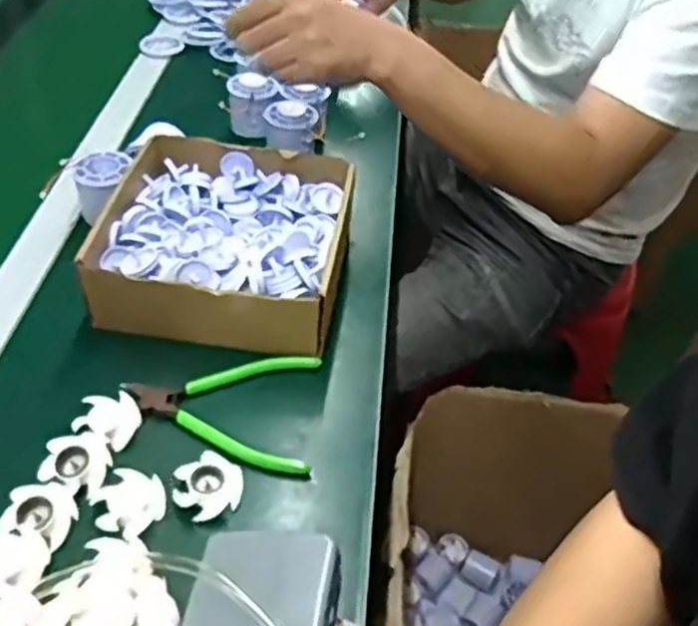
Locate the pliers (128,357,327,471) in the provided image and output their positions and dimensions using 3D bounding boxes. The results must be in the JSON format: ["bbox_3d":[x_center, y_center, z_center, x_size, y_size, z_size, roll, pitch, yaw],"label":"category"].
[{"bbox_3d":[-0.096,0.073,0.545,0.140,0.009,0.102,2,45,-3],"label":"pliers"}]

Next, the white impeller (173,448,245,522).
[{"bbox_3d":[-0.095,0.116,0.493,0.043,0.014,0.039,-32,56,-32],"label":"white impeller"}]

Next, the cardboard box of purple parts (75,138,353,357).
[{"bbox_3d":[-0.101,-0.067,0.636,0.197,0.065,0.201,8,45,2],"label":"cardboard box of purple parts"}]

